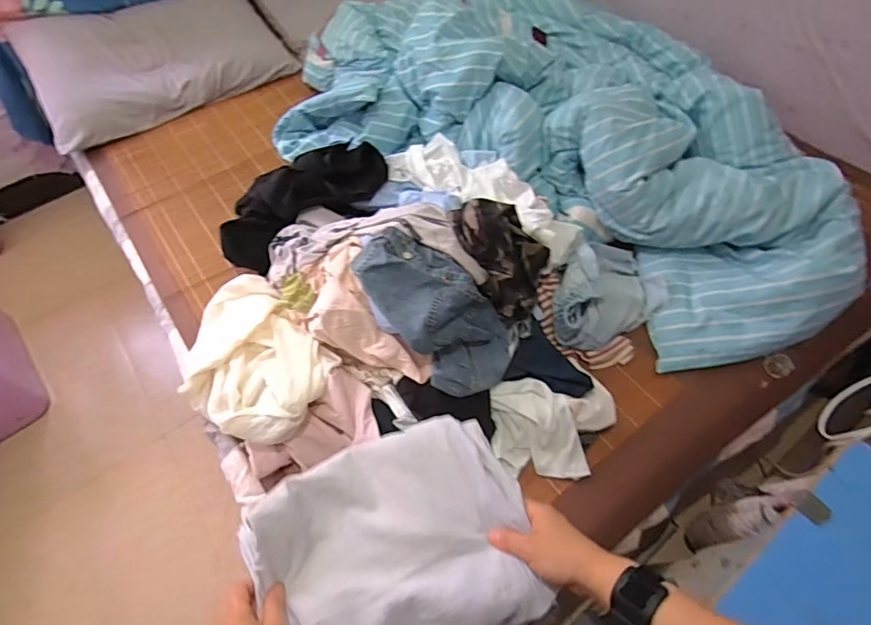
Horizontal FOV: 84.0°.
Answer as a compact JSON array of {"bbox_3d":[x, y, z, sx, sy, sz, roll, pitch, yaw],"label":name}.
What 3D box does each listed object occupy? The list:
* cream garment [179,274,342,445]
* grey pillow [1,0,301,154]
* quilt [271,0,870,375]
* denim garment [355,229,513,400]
[{"bbox_3d":[-0.348,0.086,0.900,0.240,0.092,0.346,-39,66,-18],"label":"cream garment"},{"bbox_3d":[-0.804,-0.748,1.402,0.672,0.152,0.371,-31,64,-15],"label":"grey pillow"},{"bbox_3d":[0.285,-0.482,1.147,1.391,0.221,0.807,30,66,17],"label":"quilt"},{"bbox_3d":[0.004,-0.004,0.836,0.162,0.065,0.316,-45,101,-20],"label":"denim garment"}]

